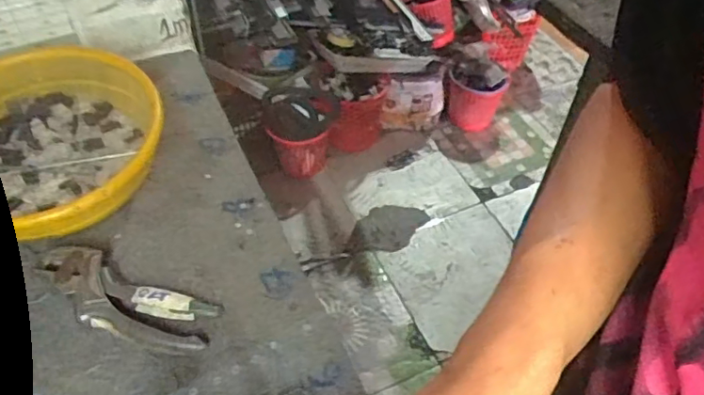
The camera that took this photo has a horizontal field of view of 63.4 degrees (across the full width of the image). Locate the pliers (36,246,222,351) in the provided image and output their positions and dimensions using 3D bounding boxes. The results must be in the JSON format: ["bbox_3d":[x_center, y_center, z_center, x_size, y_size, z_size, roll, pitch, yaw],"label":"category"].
[{"bbox_3d":[-0.202,0.088,0.499,0.171,0.025,0.057,19,51,14],"label":"pliers"}]

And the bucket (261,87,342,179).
[{"bbox_3d":[-0.155,-0.197,1.810,0.229,0.232,0.214,1,49,-1],"label":"bucket"}]

